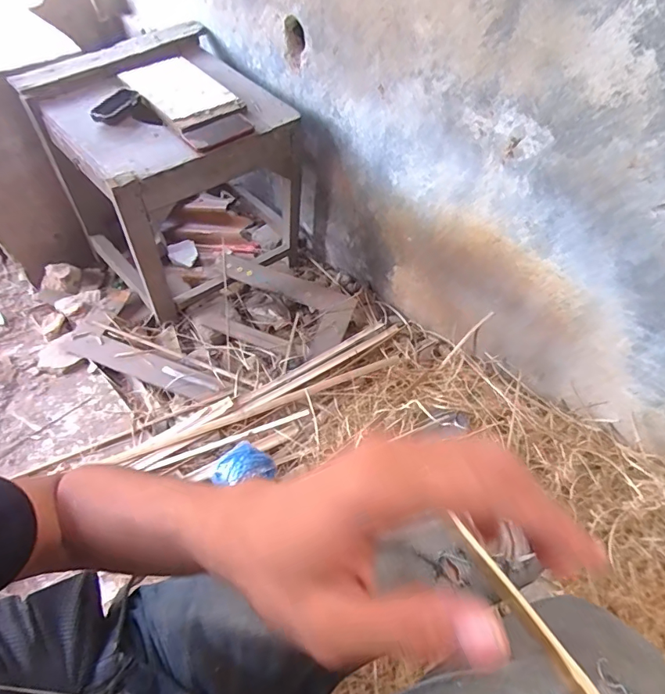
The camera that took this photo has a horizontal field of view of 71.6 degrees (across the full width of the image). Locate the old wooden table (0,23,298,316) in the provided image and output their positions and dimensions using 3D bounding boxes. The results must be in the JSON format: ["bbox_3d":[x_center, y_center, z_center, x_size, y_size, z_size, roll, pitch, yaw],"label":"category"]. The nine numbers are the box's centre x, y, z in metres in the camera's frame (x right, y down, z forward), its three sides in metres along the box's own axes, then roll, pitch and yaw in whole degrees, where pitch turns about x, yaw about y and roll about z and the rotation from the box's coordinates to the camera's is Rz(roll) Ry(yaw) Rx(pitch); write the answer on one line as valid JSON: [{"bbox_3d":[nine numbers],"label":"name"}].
[{"bbox_3d":[-0.389,-0.426,1.155,0.464,0.430,0.499,-33,62,-21],"label":"old wooden table"}]

